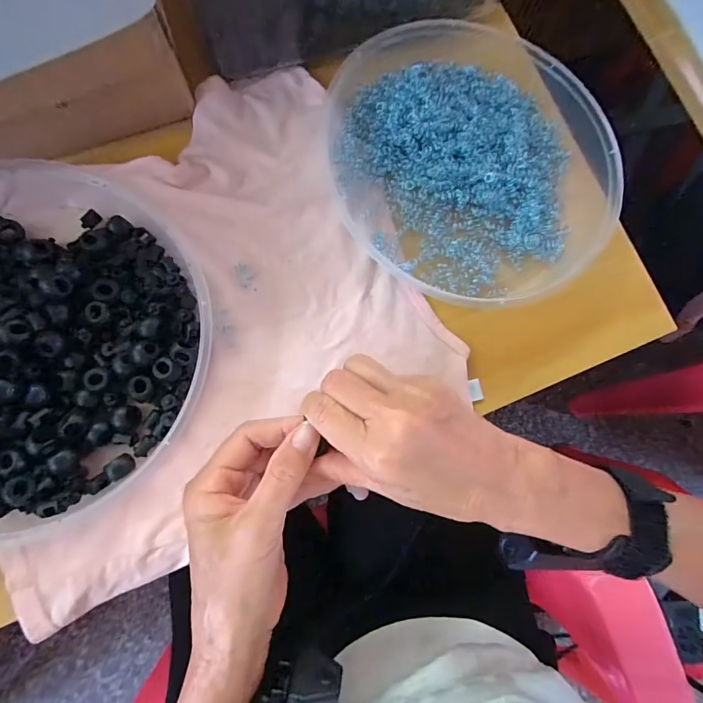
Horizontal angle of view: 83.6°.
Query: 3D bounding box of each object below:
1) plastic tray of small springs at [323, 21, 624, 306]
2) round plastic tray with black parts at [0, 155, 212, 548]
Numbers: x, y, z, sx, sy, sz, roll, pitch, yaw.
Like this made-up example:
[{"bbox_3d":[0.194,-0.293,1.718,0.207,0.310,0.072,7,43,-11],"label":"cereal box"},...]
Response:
[{"bbox_3d":[0.096,-0.156,0.309,0.212,0.029,0.235,-18,81,-9],"label":"plastic tray of small springs"},{"bbox_3d":[-0.215,-0.007,0.252,0.236,0.033,0.241,1,79,-6],"label":"round plastic tray with black parts"}]

